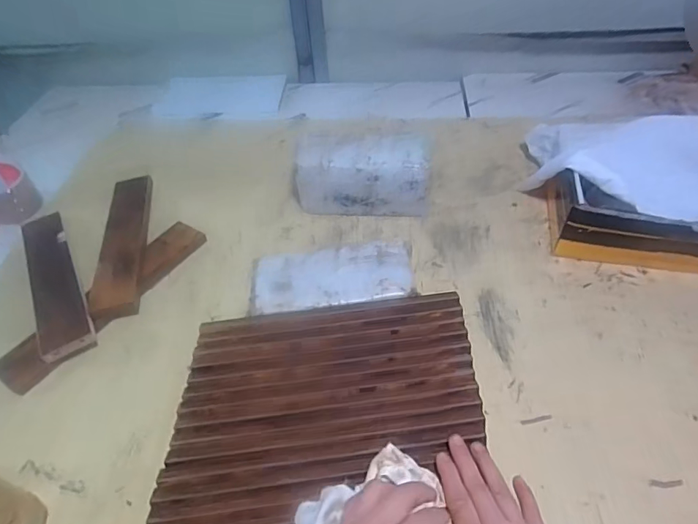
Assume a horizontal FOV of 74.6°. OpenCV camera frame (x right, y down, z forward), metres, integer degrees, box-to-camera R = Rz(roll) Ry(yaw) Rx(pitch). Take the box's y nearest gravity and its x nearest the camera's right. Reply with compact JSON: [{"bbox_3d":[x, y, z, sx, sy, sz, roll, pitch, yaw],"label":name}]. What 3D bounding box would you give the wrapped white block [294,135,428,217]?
[{"bbox_3d":[0.022,-0.140,0.741,0.214,0.107,0.105,5,47,8],"label":"wrapped white block"}]

